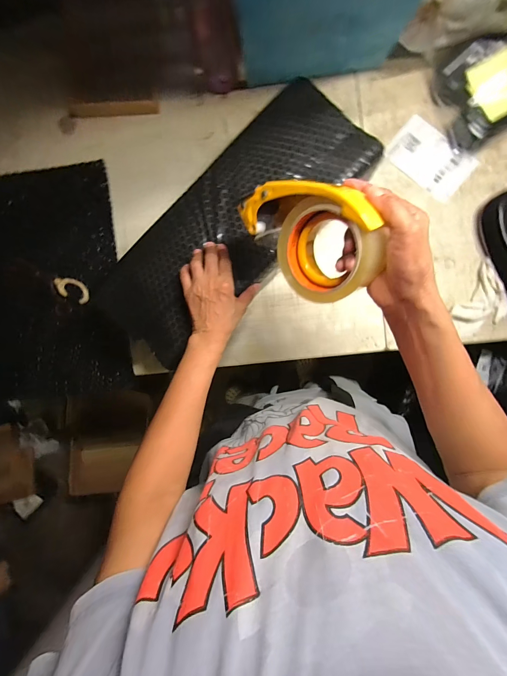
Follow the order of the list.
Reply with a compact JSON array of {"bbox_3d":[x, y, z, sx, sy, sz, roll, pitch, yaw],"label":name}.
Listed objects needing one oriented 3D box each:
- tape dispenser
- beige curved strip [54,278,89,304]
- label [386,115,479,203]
[{"bbox_3d":[0.071,-0.113,0.306,0.105,0.063,0.145,-39,82,45],"label":"tape dispenser"},{"bbox_3d":[-0.373,-0.101,0.600,0.074,0.010,0.041,26,91,5],"label":"beige curved strip"},{"bbox_3d":[0.334,-0.338,0.551,0.148,0.009,0.086,40,100,2],"label":"label"}]

